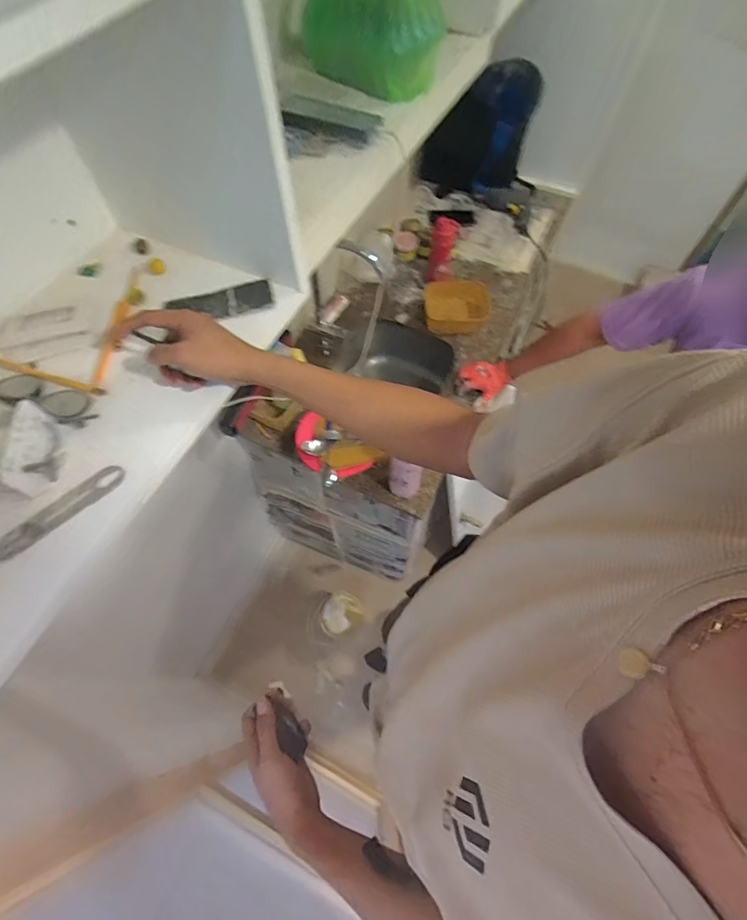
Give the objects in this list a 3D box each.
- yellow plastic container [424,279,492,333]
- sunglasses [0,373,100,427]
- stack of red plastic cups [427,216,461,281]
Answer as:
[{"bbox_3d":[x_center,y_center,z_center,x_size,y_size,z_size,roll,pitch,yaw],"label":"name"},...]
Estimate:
[{"bbox_3d":[0.271,-0.486,1.362,0.217,0.057,0.188,-3,62,-1],"label":"yellow plastic container"},{"bbox_3d":[-0.393,-0.074,0.520,0.137,0.024,0.043,21,64,11],"label":"sunglasses"},{"bbox_3d":[0.220,-0.650,1.372,0.087,0.203,0.065,-3,62,-1],"label":"stack of red plastic cups"}]

